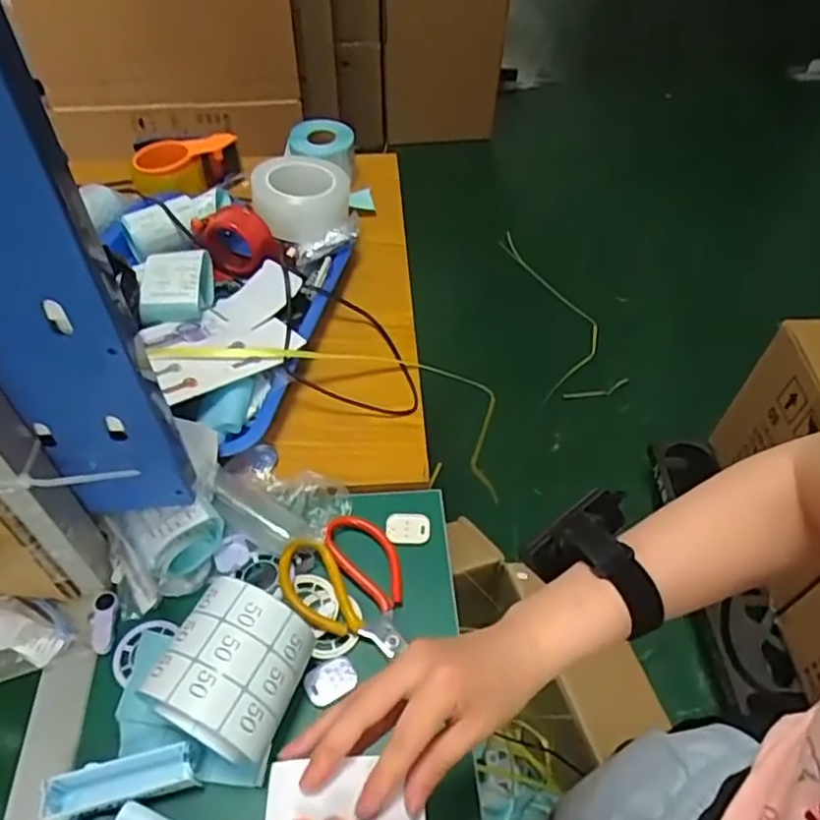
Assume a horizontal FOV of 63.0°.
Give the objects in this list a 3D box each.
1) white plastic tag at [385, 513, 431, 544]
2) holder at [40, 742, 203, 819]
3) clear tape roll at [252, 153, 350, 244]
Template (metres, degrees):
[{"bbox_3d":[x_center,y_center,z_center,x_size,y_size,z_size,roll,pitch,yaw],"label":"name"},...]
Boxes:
[{"bbox_3d":[-0.002,0.110,0.626,0.041,0.005,0.030,1,51,-1],"label":"white plastic tag"},{"bbox_3d":[-0.204,0.265,0.477,0.102,0.025,0.029,-9,52,-9],"label":"holder"},{"bbox_3d":[-0.135,-0.266,0.831,0.114,0.057,0.103,0,51,-2],"label":"clear tape roll"}]

